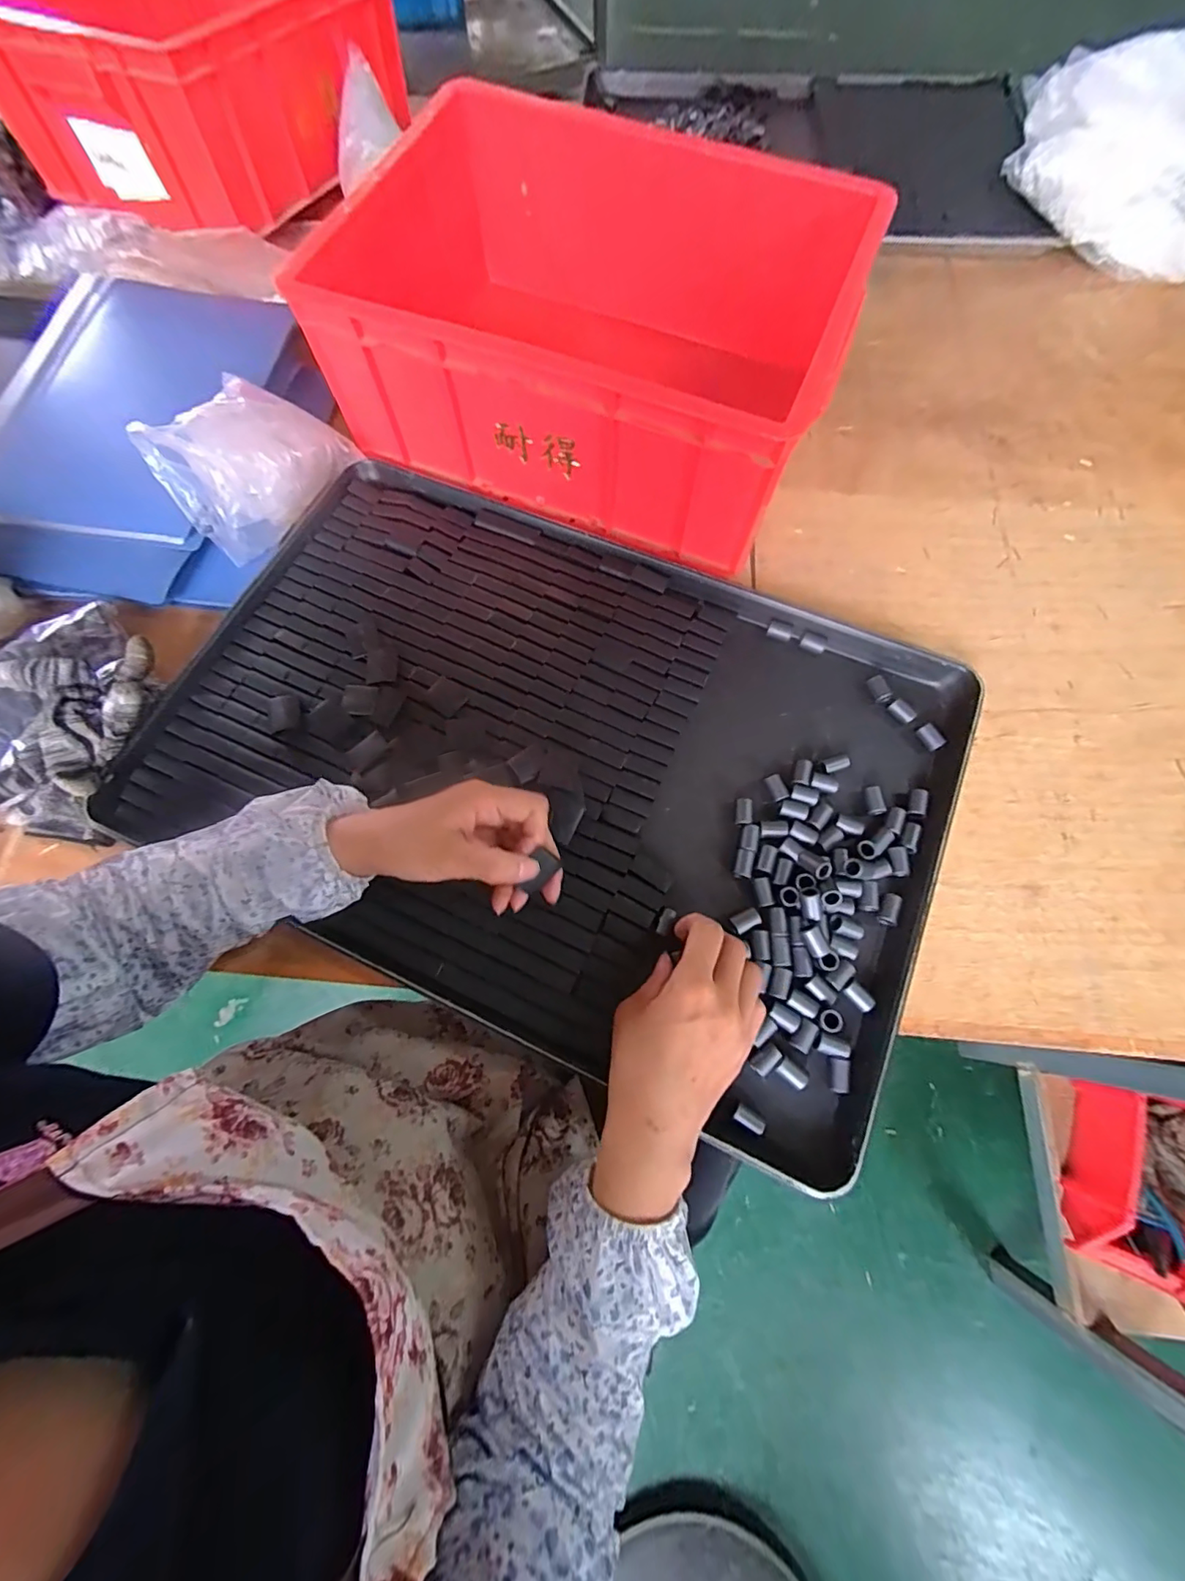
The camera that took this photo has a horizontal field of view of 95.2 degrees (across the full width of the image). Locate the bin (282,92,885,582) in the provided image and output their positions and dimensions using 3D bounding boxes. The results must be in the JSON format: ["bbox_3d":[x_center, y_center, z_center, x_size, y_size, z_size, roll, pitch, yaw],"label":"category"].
[{"bbox_3d":[0.003,-0.414,0.490,0.406,0.144,0.305,21,72,7],"label":"bin"}]

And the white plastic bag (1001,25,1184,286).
[{"bbox_3d":[0.650,-0.731,0.620,0.259,0.123,0.336,-18,71,-6],"label":"white plastic bag"}]

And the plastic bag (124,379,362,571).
[{"bbox_3d":[-0.295,-0.291,0.475,0.077,0.087,0.151,35,74,11],"label":"plastic bag"}]

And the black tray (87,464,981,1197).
[{"bbox_3d":[-0.029,-0.037,0.429,0.603,0.022,0.404,24,72,8],"label":"black tray"}]

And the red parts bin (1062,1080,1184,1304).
[{"bbox_3d":[0.765,0.536,0.742,0.164,0.121,0.241,24,73,9],"label":"red parts bin"}]

